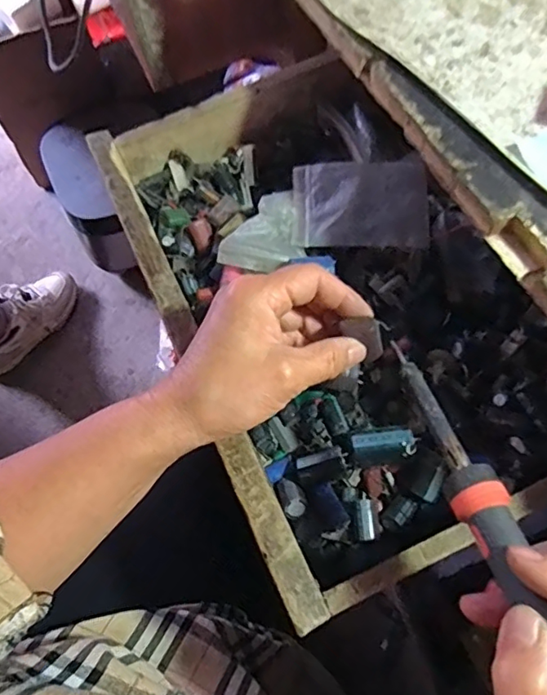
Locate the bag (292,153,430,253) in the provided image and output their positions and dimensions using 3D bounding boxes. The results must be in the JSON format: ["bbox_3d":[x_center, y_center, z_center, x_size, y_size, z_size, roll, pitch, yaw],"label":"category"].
[{"bbox_3d":[0.067,-0.110,0.419,0.098,0.017,0.070,-3,67,1],"label":"bag"}]

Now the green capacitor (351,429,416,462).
[{"bbox_3d":[0.073,0.065,0.365,0.041,0.011,0.018,-2,67,1],"label":"green capacitor"}]

